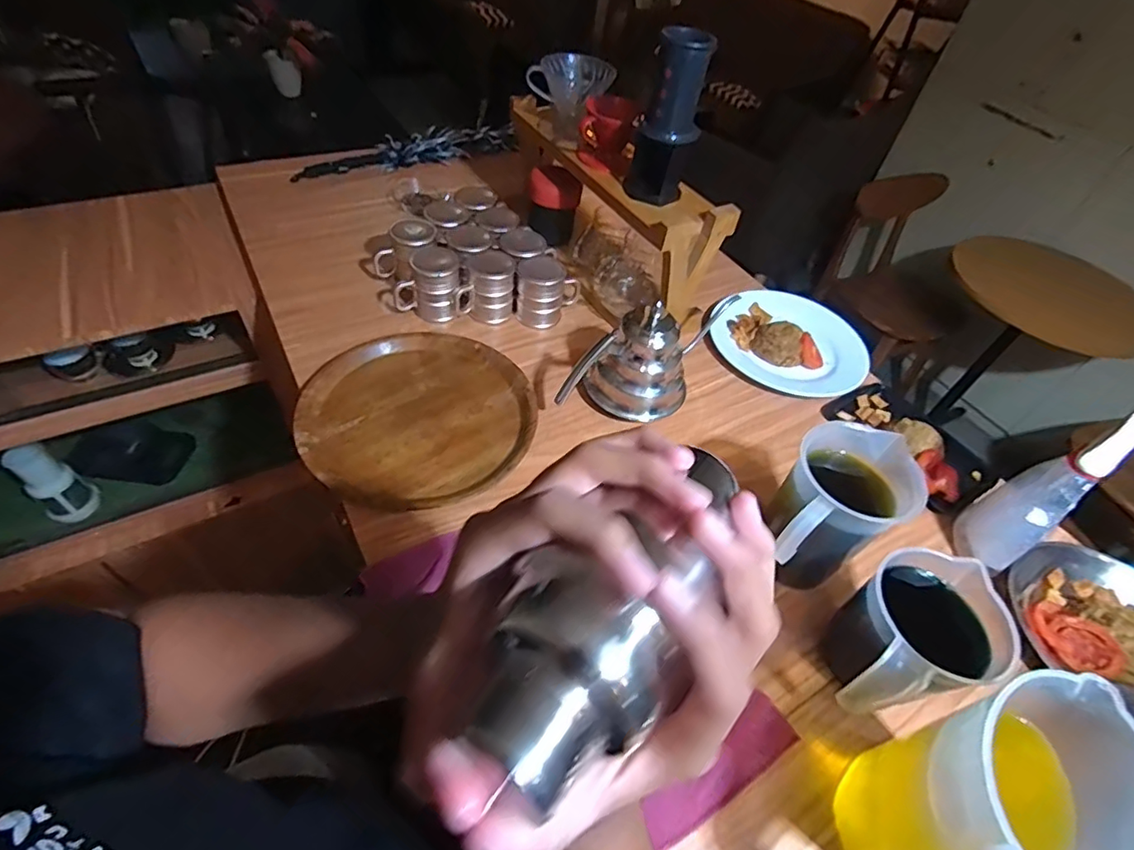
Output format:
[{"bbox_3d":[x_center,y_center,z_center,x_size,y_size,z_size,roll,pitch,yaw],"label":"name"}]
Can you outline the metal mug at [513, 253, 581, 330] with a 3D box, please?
[{"bbox_3d":[-0.029,-0.217,0.862,0.088,0.098,0.089,18,49,6],"label":"metal mug"}]

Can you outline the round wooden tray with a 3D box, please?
[{"bbox_3d":[-0.197,-0.022,0.719,0.279,0.032,0.300,4,49,-5],"label":"round wooden tray"}]

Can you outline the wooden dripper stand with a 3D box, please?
[{"bbox_3d":[0.066,-0.348,0.898,0.149,0.196,0.435,-21,56,-25],"label":"wooden dripper stand"}]

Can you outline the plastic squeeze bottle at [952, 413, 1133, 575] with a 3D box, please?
[{"bbox_3d":[0.528,0.077,0.604,0.078,0.227,0.069,-22,57,-26],"label":"plastic squeeze bottle"}]

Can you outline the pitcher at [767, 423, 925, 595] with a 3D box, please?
[{"bbox_3d":[0.268,0.105,0.578,0.115,0.174,0.144,29,51,15],"label":"pitcher"}]

